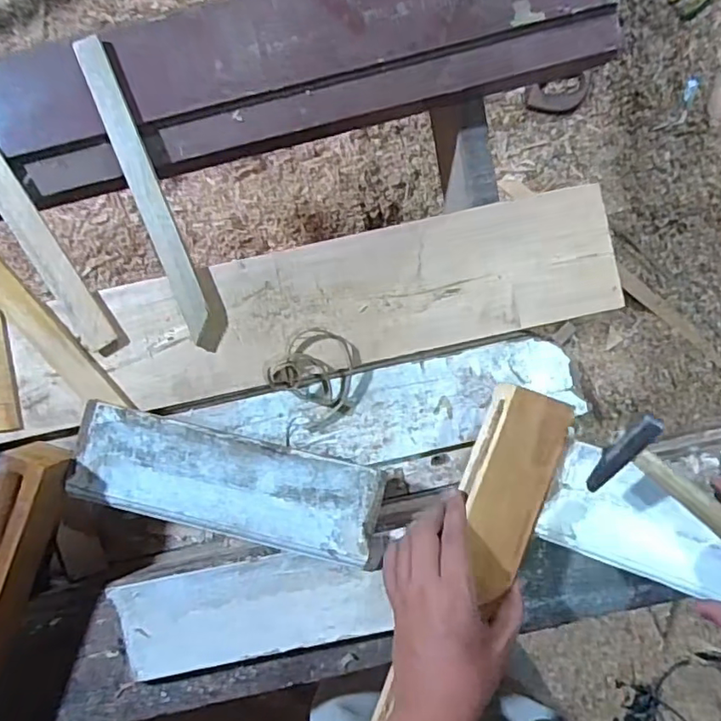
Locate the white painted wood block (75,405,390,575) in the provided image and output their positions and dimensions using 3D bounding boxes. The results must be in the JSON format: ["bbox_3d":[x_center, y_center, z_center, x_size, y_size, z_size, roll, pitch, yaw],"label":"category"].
[{"bbox_3d":[-0.114,0.110,0.502,0.274,0.043,0.090,14,93,0],"label":"white painted wood block"}]

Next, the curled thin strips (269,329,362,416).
[{"bbox_3d":[-0.037,0.007,0.520,0.077,0.015,0.065,26,93,-1],"label":"curled thin strips"}]

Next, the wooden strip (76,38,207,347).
[{"bbox_3d":[-0.185,-0.147,0.492,0.025,0.022,0.261,-20,93,2],"label":"wooden strip"}]

